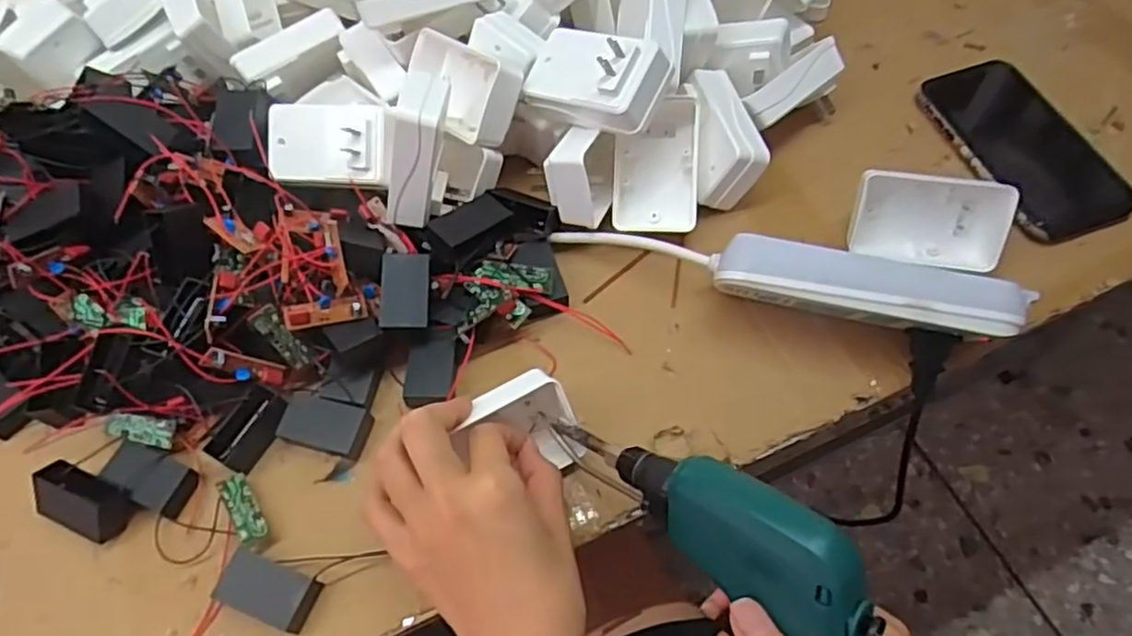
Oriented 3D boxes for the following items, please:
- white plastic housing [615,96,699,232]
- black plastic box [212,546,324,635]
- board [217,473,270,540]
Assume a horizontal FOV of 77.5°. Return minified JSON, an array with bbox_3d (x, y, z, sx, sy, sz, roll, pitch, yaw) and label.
[{"bbox_3d":[0.062,-0.105,0.483,0.056,0.018,0.090,2,84,20],"label":"white plastic housing"},{"bbox_3d":[-0.160,0.146,0.379,0.047,0.017,0.028,18,63,12],"label":"black plastic box"},{"bbox_3d":[-0.185,0.109,0.405,0.016,0.004,0.041,-21,60,-31],"label":"board"}]

